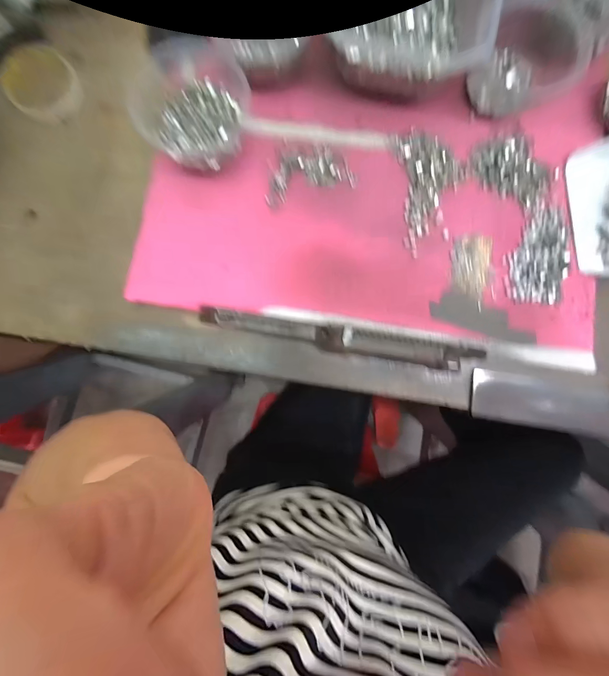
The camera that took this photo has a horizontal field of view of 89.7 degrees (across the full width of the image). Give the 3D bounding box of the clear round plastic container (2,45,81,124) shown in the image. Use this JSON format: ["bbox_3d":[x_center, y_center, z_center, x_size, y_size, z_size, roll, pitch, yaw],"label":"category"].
[{"bbox_3d":[-0.312,-0.303,0.368,0.083,0.016,0.080,0,84,-2],"label":"clear round plastic container"}]

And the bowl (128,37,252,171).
[{"bbox_3d":[-0.125,-0.257,0.333,0.140,0.046,0.125,38,84,3],"label":"bowl"}]

